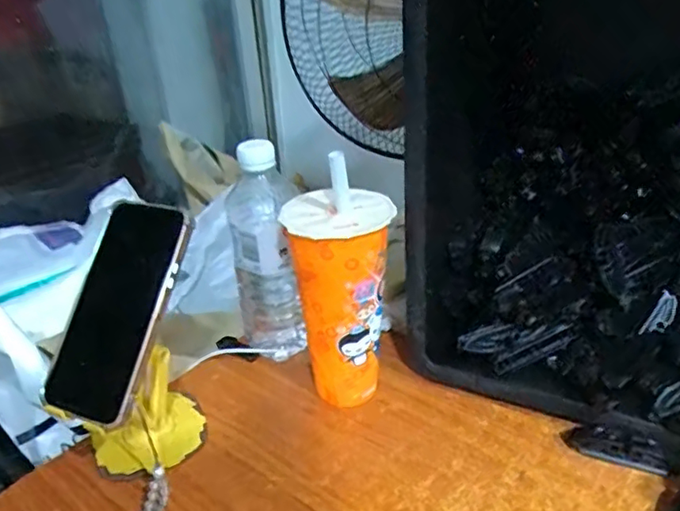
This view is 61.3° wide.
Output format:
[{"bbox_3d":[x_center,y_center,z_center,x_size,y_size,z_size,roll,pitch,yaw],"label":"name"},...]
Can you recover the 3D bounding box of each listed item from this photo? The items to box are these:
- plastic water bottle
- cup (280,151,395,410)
[{"bbox_3d":[-0.067,0.001,0.544,0.064,0.204,0.065,-15,30,-19],"label":"plastic water bottle"},{"bbox_3d":[0.002,0.027,0.485,0.078,0.210,0.078,-3,28,2],"label":"cup"}]

